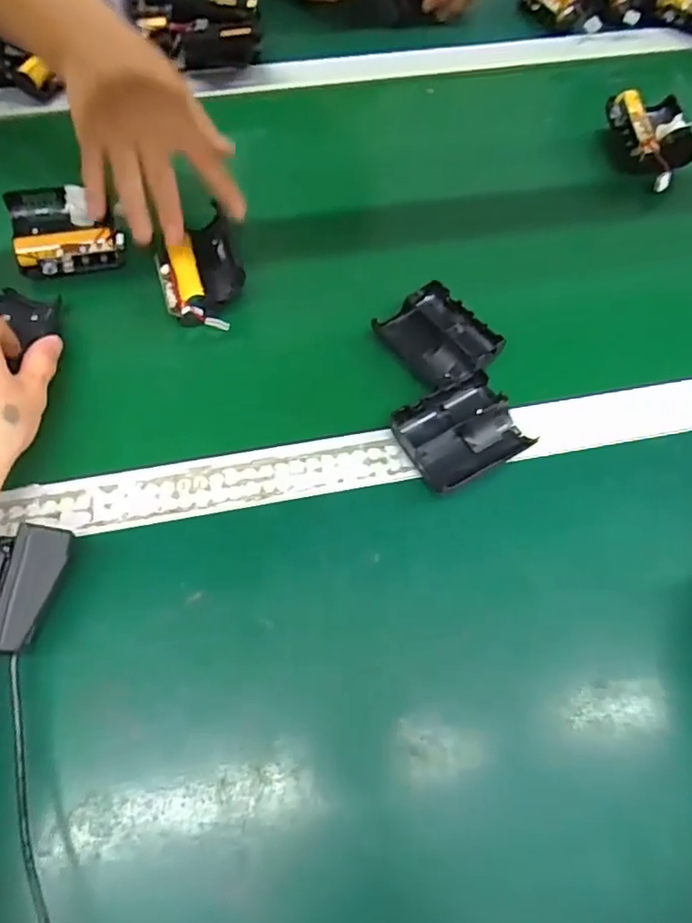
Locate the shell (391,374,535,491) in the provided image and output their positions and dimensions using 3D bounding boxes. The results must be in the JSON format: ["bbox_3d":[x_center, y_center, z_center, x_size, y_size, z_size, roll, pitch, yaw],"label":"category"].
[{"bbox_3d":[0.078,-0.019,0.406,0.077,0.021,0.063,-27,68,-14],"label":"shell"}]

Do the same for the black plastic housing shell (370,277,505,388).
[{"bbox_3d":[0.071,-0.093,0.445,0.063,0.025,0.082,-38,72,-18],"label":"black plastic housing shell"}]

